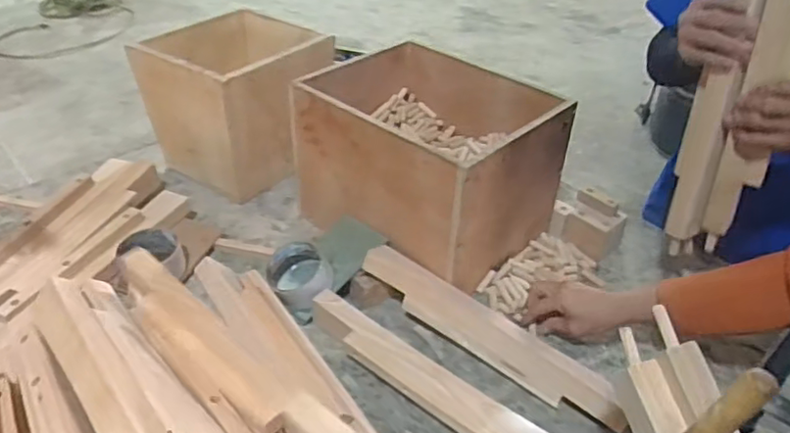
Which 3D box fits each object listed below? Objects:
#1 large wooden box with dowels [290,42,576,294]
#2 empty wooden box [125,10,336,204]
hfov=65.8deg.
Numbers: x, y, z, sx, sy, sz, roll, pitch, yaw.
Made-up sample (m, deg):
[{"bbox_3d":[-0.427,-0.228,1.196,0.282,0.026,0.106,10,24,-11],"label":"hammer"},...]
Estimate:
[{"bbox_3d":[0.045,-0.098,0.945,0.355,0.208,0.279,31,45,32],"label":"large wooden box with dowels"},{"bbox_3d":[-0.277,-0.213,1.087,0.272,0.220,0.272,23,42,25],"label":"empty wooden box"}]

